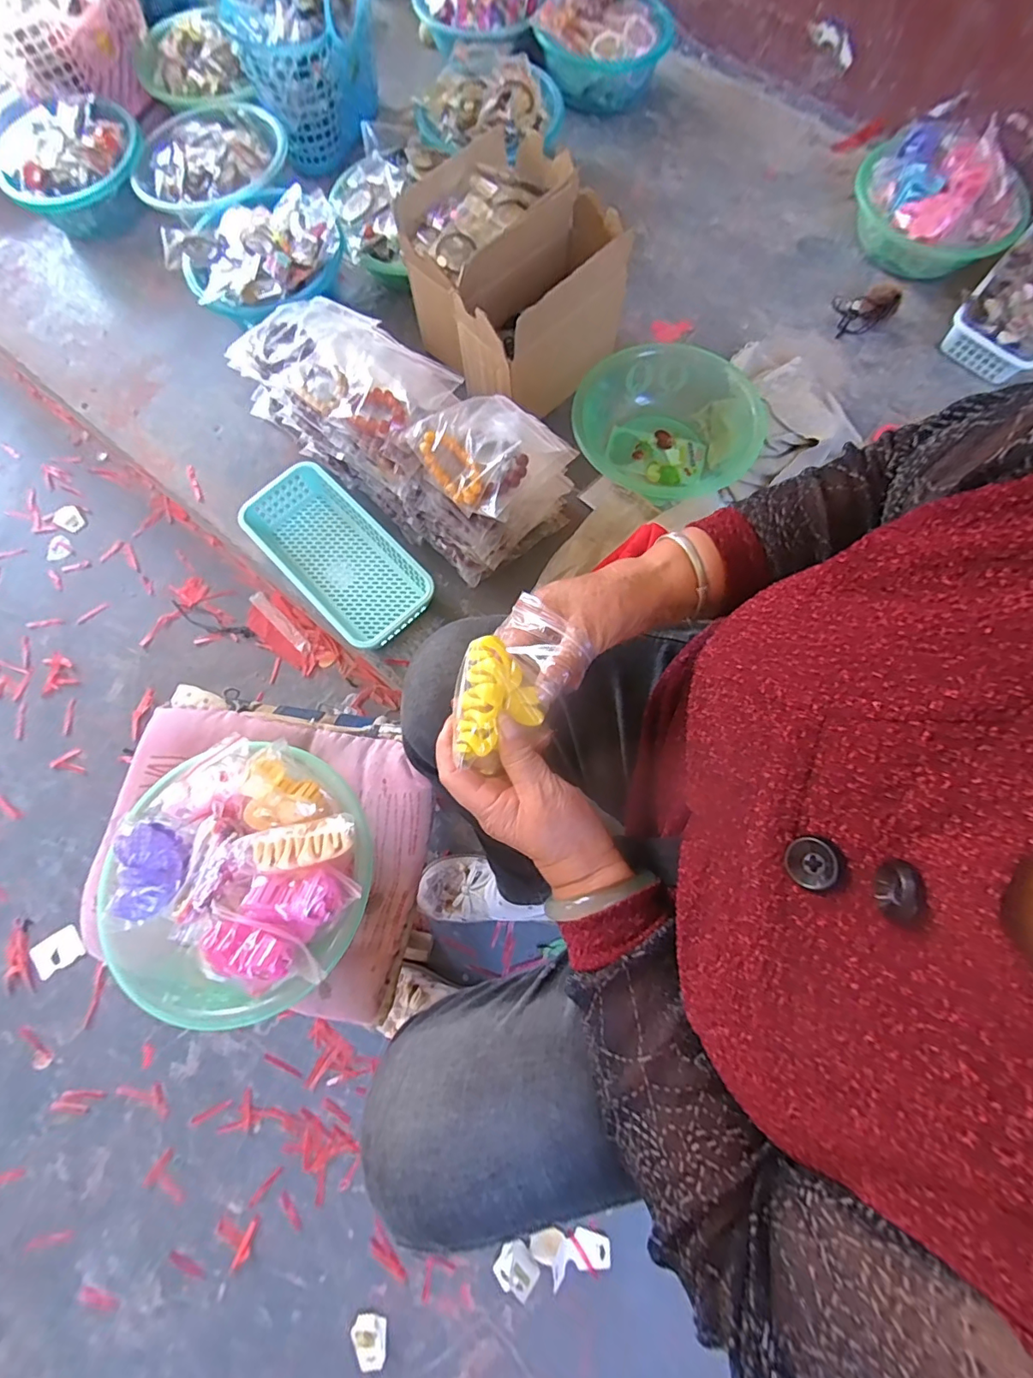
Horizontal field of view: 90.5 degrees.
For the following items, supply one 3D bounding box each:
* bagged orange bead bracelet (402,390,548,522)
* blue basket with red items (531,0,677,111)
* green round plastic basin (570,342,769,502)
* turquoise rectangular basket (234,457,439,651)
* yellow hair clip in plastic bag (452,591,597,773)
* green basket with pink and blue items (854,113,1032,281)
[{"bbox_3d":[-0.033,-0.279,0.584,0.132,0.045,0.147,37,79,9],"label":"bagged orange bead bracelet"},{"bbox_3d":[0.144,-1.079,0.863,0.220,0.082,0.195,13,77,4],"label":"blue basket with red items"},{"bbox_3d":[0.200,-0.348,0.703,0.234,0.078,0.226,0,76,0],"label":"green round plastic basin"},{"bbox_3d":[-0.235,-0.174,0.674,0.131,0.052,0.260,-43,80,-9],"label":"turquoise rectangular basket"},{"bbox_3d":[-0.003,-0.006,0.348,0.071,0.030,0.123,23,77,6],"label":"yellow hair clip in plastic bag"},{"bbox_3d":[0.618,-0.708,0.751,0.203,0.108,0.209,0,76,0],"label":"green basket with pink and blue items"}]

